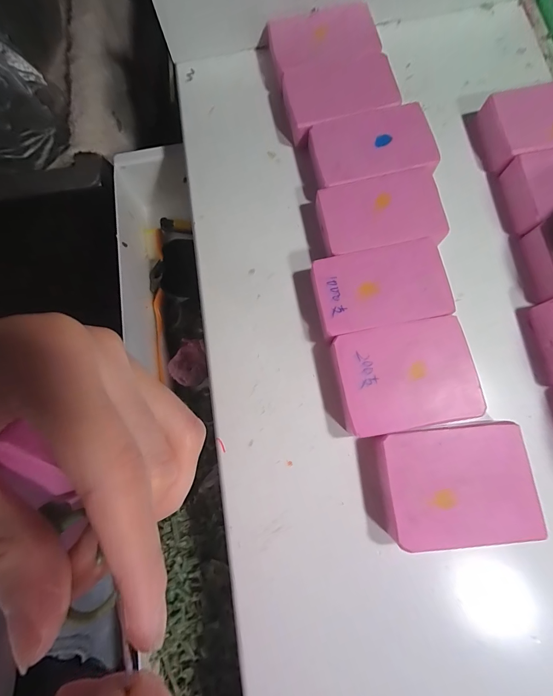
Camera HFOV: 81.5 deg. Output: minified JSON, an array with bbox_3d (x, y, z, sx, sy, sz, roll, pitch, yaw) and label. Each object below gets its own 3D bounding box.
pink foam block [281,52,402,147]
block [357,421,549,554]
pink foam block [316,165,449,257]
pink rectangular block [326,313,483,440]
[{"bbox_3d":[0.041,-0.163,0.209,0.071,0.018,0.047,-15,77,-1],"label":"pink foam block"},{"bbox_3d":[0.084,0.068,0.161,0.074,0.024,0.053,-7,77,1],"label":"block"},{"bbox_3d":[0.060,-0.076,0.193,0.068,0.022,0.044,-11,77,0],"label":"pink foam block"},{"bbox_3d":[0.066,0.016,0.173,0.069,0.023,0.053,-11,77,0],"label":"pink rectangular block"}]

